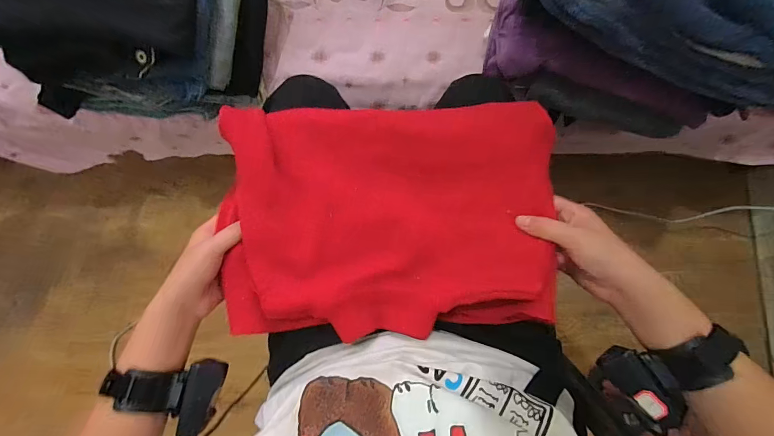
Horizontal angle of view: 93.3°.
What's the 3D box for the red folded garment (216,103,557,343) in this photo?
[{"bbox_3d":[-0.002,-0.006,0.394,0.343,0.065,0.251,2,83,-2],"label":"red folded garment"}]

